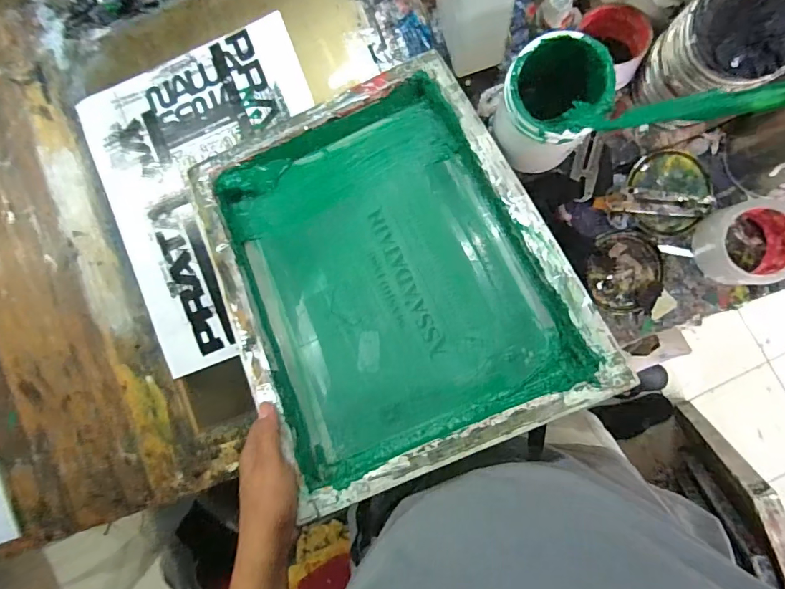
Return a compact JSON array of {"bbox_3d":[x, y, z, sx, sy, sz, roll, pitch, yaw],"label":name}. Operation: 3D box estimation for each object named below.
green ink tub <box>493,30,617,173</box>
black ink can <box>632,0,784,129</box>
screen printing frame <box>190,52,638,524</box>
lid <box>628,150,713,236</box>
[{"bbox_3d":[0.165,-0.195,0.486,0.096,0.142,0.093,0,90,6],"label":"green ink tub"},{"bbox_3d":[0.333,-0.246,0.463,0.100,0.155,0.100,0,90,6],"label":"black ink can"},{"bbox_3d":[-0.012,-0.033,0.512,0.349,0.047,0.435,-23,72,4],"label":"screen printing frame"},{"bbox_3d":[0.340,-0.125,0.545,0.094,0.015,0.097,0,90,6],"label":"lid"}]

